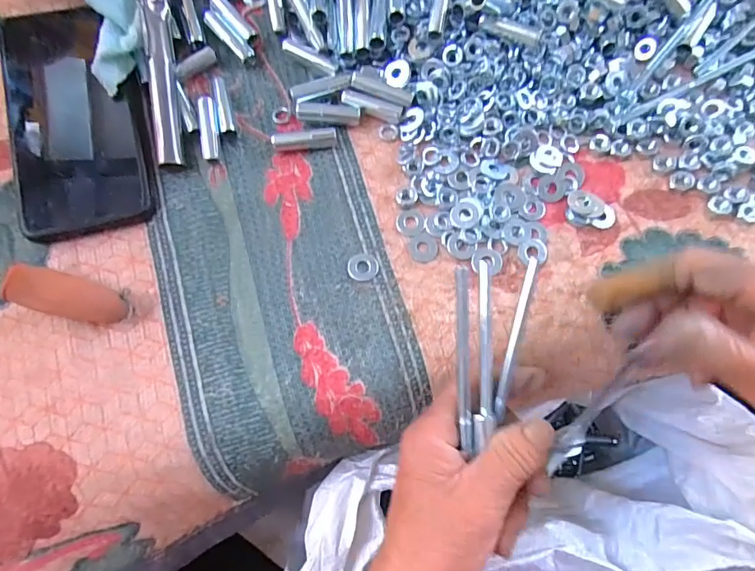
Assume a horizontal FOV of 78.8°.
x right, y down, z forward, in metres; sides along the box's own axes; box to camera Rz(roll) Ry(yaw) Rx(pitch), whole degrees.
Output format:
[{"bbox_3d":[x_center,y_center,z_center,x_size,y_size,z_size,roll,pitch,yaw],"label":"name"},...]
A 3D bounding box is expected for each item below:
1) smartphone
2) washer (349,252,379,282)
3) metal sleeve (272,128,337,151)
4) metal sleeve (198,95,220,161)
[{"bbox_3d":[-0.189,-0.103,0.287,0.076,0.016,0.141,-11,80,-2],"label":"smartphone"},{"bbox_3d":[-0.009,-0.012,0.289,0.018,0.004,0.018,0,76,-1],"label":"washer"},{"bbox_3d":[-0.048,-0.096,0.306,0.042,0.011,0.011,-10,77,-3],"label":"metal sleeve"},{"bbox_3d":[-0.110,-0.103,0.302,0.011,0.010,0.043,-5,77,-2],"label":"metal sleeve"}]

